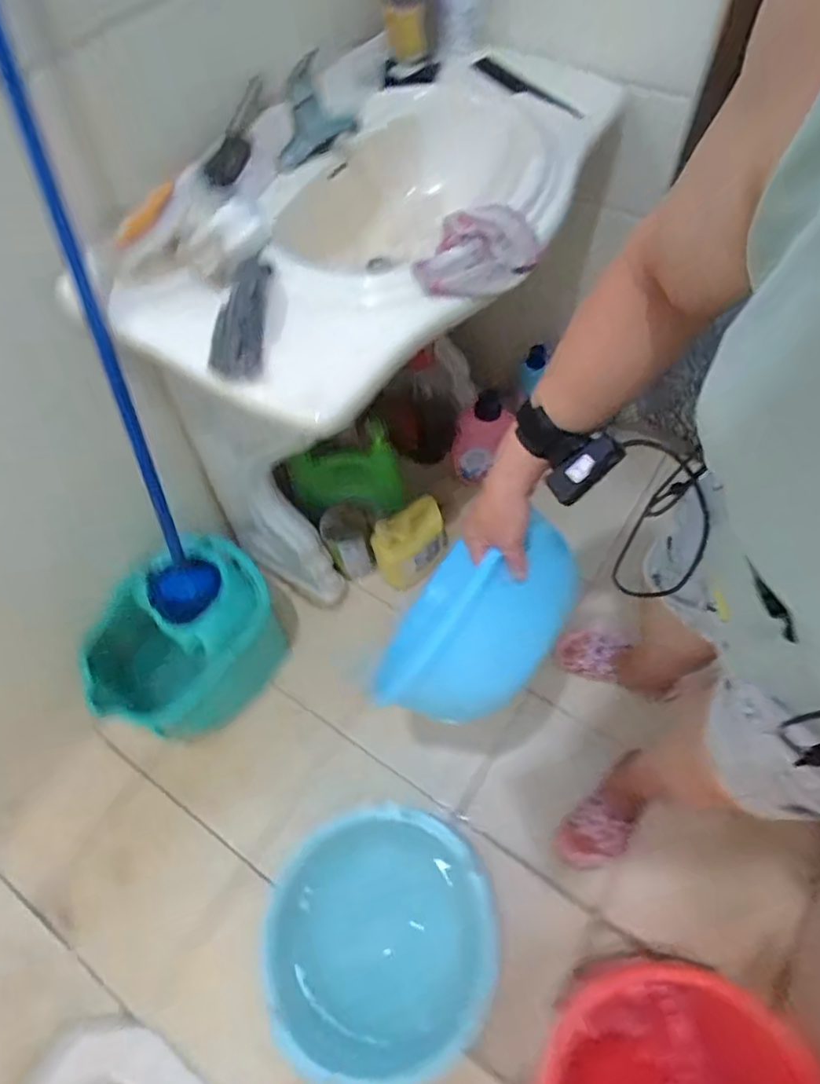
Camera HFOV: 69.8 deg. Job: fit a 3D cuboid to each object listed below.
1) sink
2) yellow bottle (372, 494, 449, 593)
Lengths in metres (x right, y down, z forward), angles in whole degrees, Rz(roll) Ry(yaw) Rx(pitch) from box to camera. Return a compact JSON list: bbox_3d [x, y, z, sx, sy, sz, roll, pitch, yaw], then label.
[{"bbox_3d":[0.021,-0.466,0.894,0.370,0.176,0.853,32,67,19],"label":"sink"},{"bbox_3d":[-0.004,0.011,1.334,0.183,0.185,0.081,-34,65,-16],"label":"yellow bottle"}]

